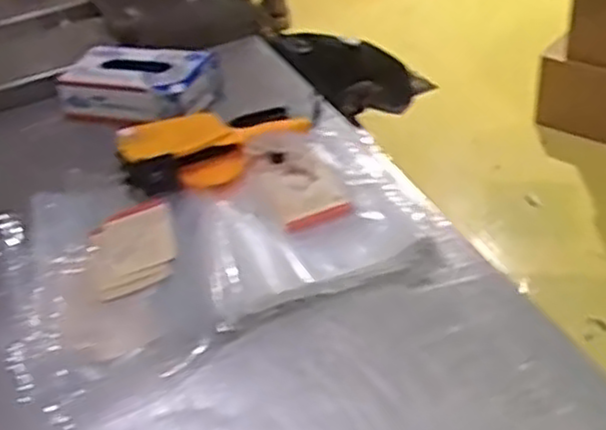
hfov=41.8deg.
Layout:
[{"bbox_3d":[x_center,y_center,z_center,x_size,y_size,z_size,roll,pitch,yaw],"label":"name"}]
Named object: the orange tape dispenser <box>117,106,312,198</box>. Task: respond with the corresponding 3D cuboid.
[{"bbox_3d":[-0.127,-0.104,1.144,0.279,0.057,0.141,-10,38,-3],"label":"orange tape dispenser"}]

